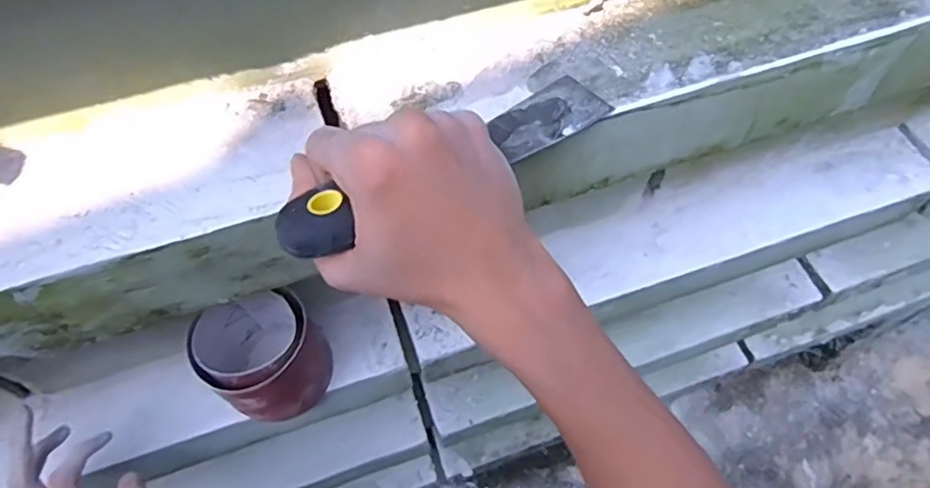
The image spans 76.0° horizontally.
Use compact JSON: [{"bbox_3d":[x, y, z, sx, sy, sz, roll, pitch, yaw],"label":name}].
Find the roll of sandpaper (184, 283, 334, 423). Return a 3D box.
[{"bbox_3d":[-0.168,0.093,0.507,0.088,0.101,0.089,-1,59,1],"label":"roll of sandpaper"}]

